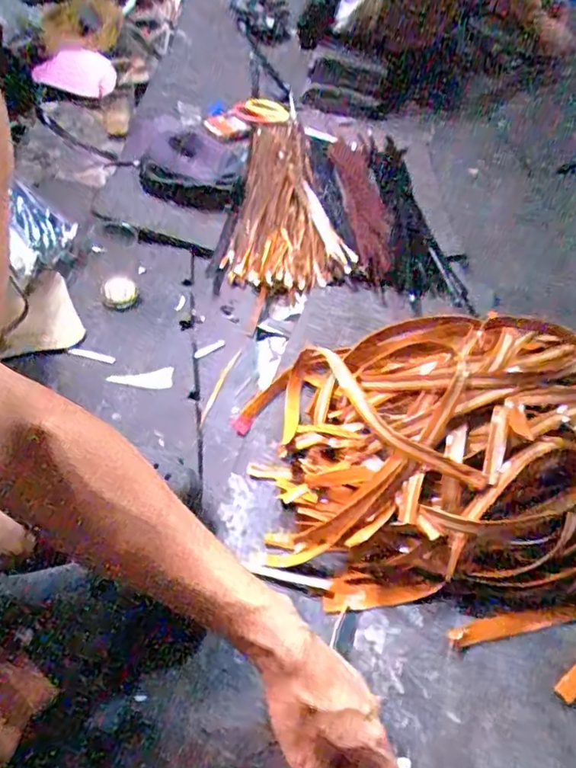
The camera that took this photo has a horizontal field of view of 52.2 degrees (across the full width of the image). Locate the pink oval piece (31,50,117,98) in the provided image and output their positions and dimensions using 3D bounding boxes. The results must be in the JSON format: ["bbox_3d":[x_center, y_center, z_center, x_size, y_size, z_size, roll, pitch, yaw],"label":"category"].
[{"bbox_3d":[-0.430,-0.635,1.195,0.198,0.011,0.089,21,90,20],"label":"pink oval piece"}]

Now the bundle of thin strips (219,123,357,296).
[{"bbox_3d":[-0.004,-0.342,1.060,0.187,0.030,0.552,2,45,-3],"label":"bundle of thin strips"}]

